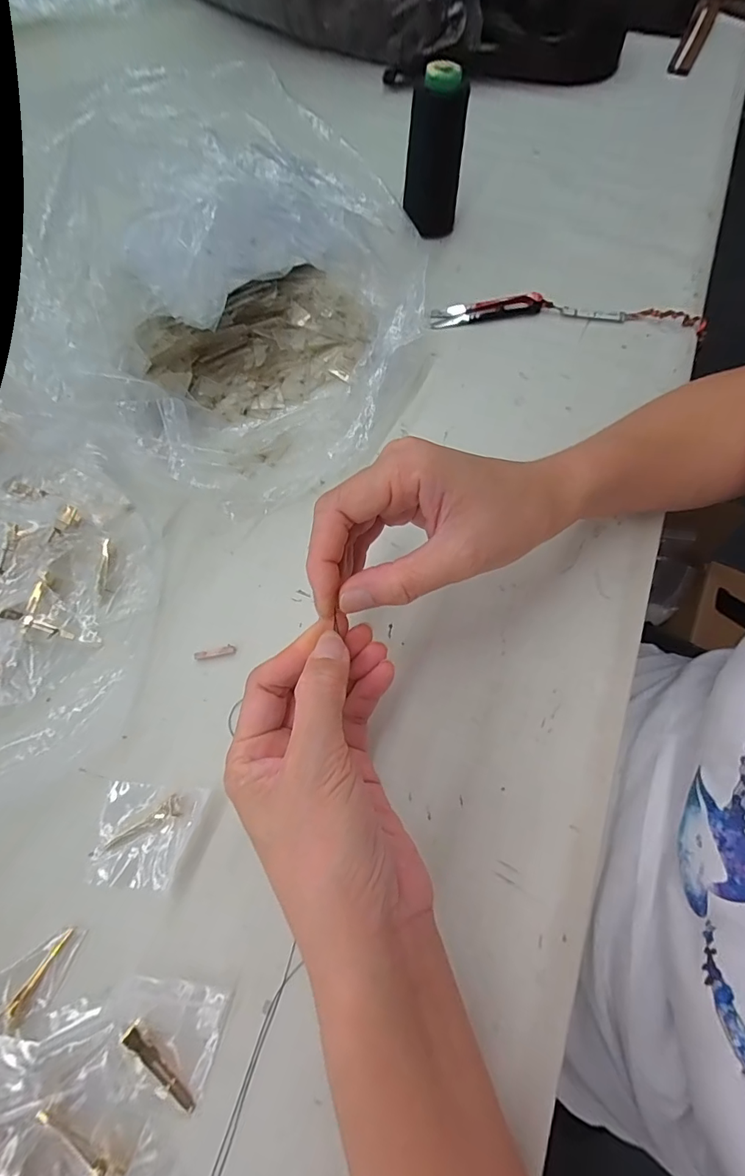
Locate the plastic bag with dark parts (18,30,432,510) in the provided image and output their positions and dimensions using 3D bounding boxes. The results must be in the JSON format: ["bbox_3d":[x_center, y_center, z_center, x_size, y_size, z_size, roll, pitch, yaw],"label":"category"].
[{"bbox_3d":[-0.100,-0.211,0.334,0.262,0.120,0.267,29,69,12],"label":"plastic bag with dark parts"}]

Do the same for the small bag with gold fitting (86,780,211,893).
[{"bbox_3d":[-0.121,0.132,0.245,0.052,0.005,0.048,6,66,2],"label":"small bag with gold fitting"}]

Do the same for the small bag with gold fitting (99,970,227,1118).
[{"bbox_3d":[-0.099,0.205,0.208,0.052,0.009,0.046,13,66,6],"label":"small bag with gold fitting"}]

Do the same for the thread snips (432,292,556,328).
[{"bbox_3d":[0.105,-0.247,0.406,0.103,0.010,0.023,-5,65,-2],"label":"thread snips"}]

